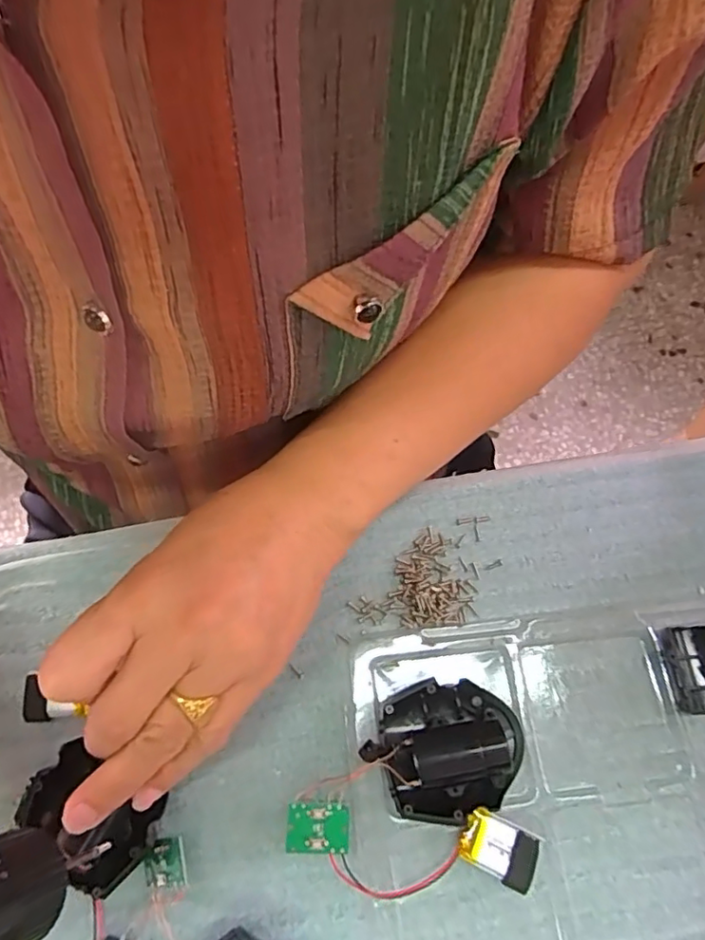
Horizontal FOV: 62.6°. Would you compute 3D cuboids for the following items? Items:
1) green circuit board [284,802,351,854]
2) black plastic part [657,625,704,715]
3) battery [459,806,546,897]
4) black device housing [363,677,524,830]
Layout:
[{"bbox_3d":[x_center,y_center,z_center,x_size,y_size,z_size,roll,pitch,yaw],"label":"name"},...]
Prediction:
[{"bbox_3d":[-0.014,0.149,0.240,0.025,0.004,0.018,2,63,0],"label":"green circuit board"},{"bbox_3d":[0.157,0.090,0.264,0.027,0.009,0.037,-4,68,-2],"label":"black plastic part"},{"bbox_3d":[0.059,0.154,0.237,0.029,0.011,0.021,25,70,10],"label":"battery"},{"bbox_3d":[0.040,0.117,0.246,0.063,0.026,0.051,-20,69,-8],"label":"black device housing"}]

